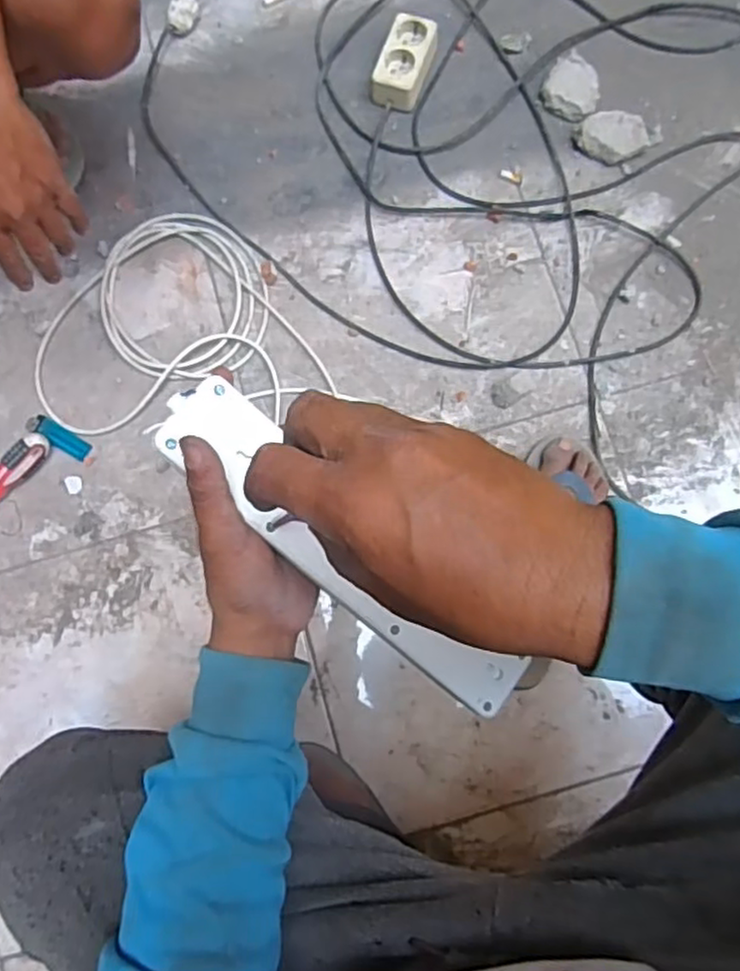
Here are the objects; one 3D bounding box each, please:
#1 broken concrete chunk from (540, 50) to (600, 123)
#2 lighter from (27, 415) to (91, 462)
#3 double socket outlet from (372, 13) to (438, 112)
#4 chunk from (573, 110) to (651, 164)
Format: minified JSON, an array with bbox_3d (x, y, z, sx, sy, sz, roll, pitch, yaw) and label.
[{"bbox_3d":[0.257,-0.502,0.852,0.071,0.016,0.091,30,82,7],"label":"broken concrete chunk"},{"bbox_3d":[-0.367,-0.058,0.797,0.075,0.016,0.026,30,82,7],"label":"lighter"},{"bbox_3d":[0.044,-0.531,0.856,0.062,0.035,0.110,16,80,4],"label":"double socket outlet"},{"bbox_3d":[0.295,-0.427,0.834,0.084,0.028,0.058,31,82,7],"label":"chunk"}]

